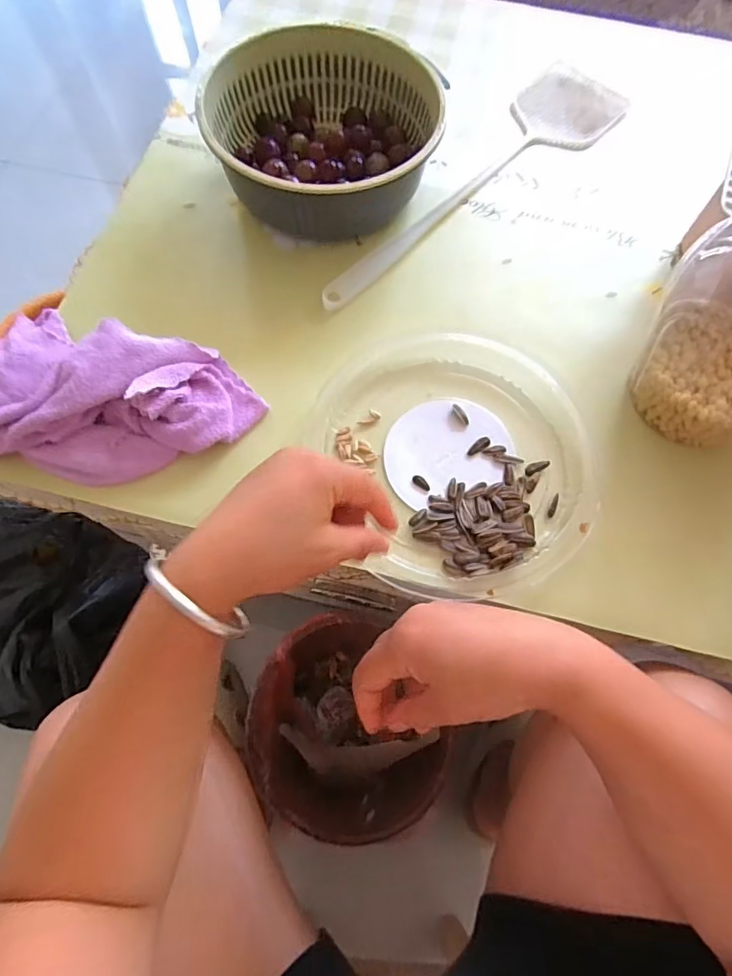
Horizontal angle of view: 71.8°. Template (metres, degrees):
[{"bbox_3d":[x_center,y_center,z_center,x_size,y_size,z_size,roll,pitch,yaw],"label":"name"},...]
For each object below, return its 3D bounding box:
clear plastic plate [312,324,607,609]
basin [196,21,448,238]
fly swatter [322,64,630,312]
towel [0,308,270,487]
[{"bbox_3d":[0.076,-0.031,0.415,0.201,0.017,0.230,-23,71,-11],"label":"clear plastic plate"},{"bbox_3d":[-0.041,-0.347,0.501,0.213,0.081,0.195,1,70,-2],"label":"basin"},{"bbox_3d":[0.124,-0.322,0.533,0.102,0.012,0.448,39,71,13],"label":"fly swatter"},{"bbox_3d":[-0.211,-0.072,0.402,0.224,0.054,0.134,16,70,4],"label":"towel"}]

